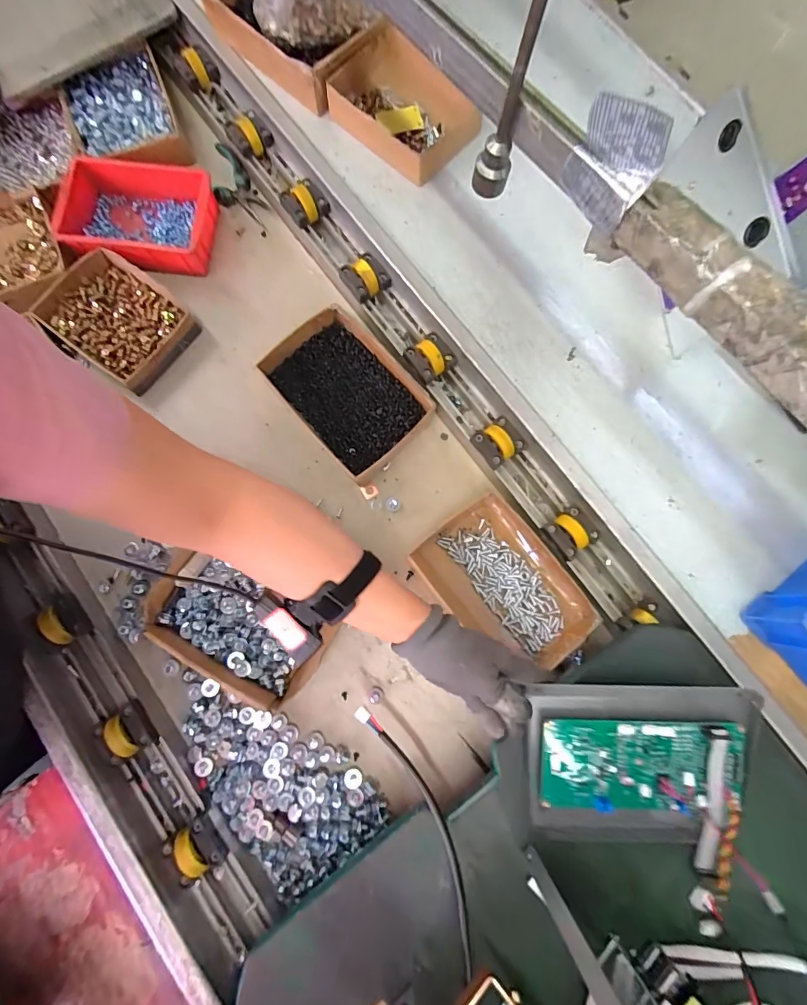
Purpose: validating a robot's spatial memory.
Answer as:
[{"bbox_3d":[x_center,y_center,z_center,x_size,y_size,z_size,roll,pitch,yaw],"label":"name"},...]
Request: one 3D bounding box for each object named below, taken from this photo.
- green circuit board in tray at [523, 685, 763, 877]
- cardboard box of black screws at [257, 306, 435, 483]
[{"bbox_3d":[0.240,0.269,0.434,0.219,0.042,0.161,2,79,0],"label":"green circuit board in tray"},{"bbox_3d":[-0.075,-0.153,0.601,0.148,0.042,0.215,-40,83,-13],"label":"cardboard box of black screws"}]

